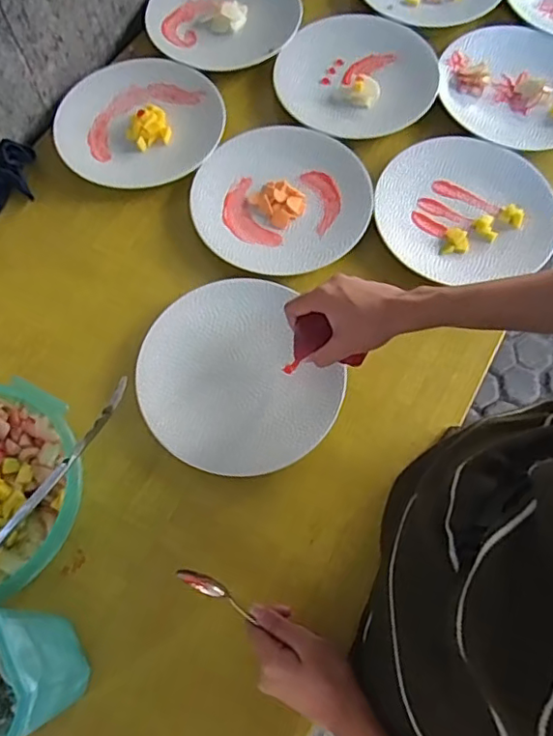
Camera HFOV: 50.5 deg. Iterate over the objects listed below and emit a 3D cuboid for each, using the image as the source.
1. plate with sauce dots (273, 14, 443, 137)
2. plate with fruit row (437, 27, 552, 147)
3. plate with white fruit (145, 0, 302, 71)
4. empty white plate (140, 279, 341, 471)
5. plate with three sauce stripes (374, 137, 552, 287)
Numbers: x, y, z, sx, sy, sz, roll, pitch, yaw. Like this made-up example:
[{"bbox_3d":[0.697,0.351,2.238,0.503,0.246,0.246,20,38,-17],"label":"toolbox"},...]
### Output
[{"bbox_3d":[0.103,-0.368,0.730,0.200,0.014,0.175,-30,71,-10],"label":"plate with sauce dots"},{"bbox_3d":[0.304,-0.349,0.731,0.197,0.031,0.190,0,69,1],"label":"plate with fruit row"},{"bbox_3d":[-0.068,-0.467,0.783,0.200,0.031,0.187,0,69,1],"label":"plate with white fruit"},{"bbox_3d":[-0.043,0.009,0.587,0.180,0.024,0.195,0,69,1],"label":"empty white plate"},{"bbox_3d":[0.214,-0.181,0.662,0.201,0.021,0.180,-11,69,-3],"label":"plate with three sauce stripes"}]

